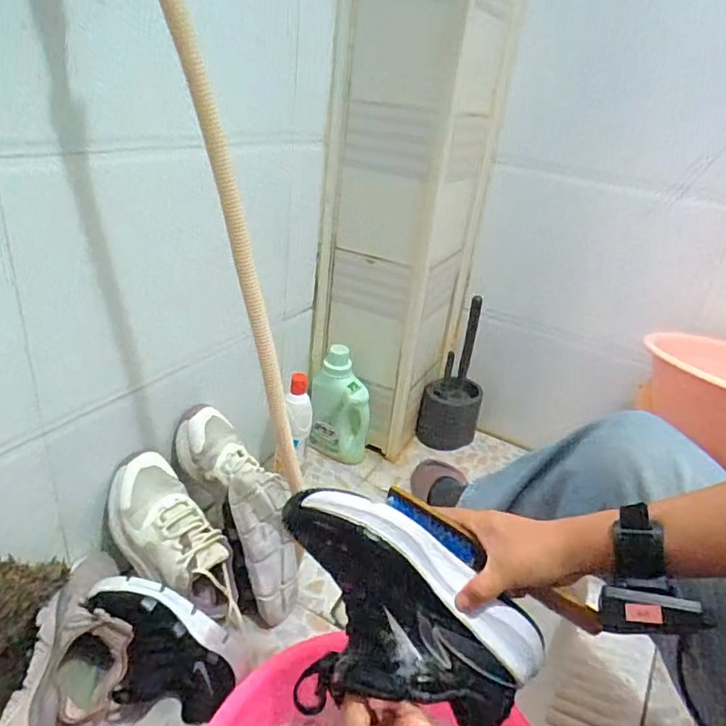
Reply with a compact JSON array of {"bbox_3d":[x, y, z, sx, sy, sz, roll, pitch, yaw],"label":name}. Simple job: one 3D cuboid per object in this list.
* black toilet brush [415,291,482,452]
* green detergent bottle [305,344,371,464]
[{"bbox_3d":[0.202,0.037,1.171,0.122,0.321,0.105,14,28,12],"label":"black toilet brush"},{"bbox_3d":[-0.045,0.085,1.089,0.120,0.232,0.063,7,27,-1],"label":"green detergent bottle"}]

